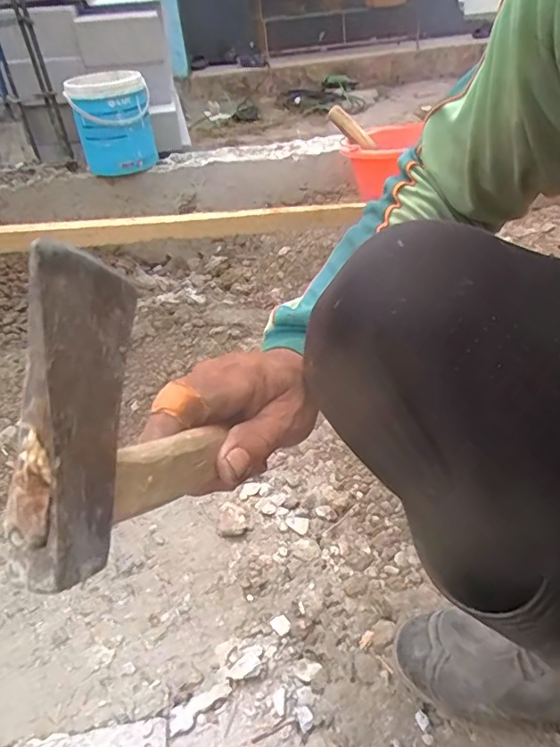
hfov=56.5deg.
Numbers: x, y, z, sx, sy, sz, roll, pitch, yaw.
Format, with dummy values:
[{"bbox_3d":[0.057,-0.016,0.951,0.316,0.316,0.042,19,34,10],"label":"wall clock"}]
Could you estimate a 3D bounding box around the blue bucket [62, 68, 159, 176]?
[{"bbox_3d":[-0.411,-0.626,1.301,0.182,0.202,0.231,-13,36,-10],"label":"blue bucket"}]

